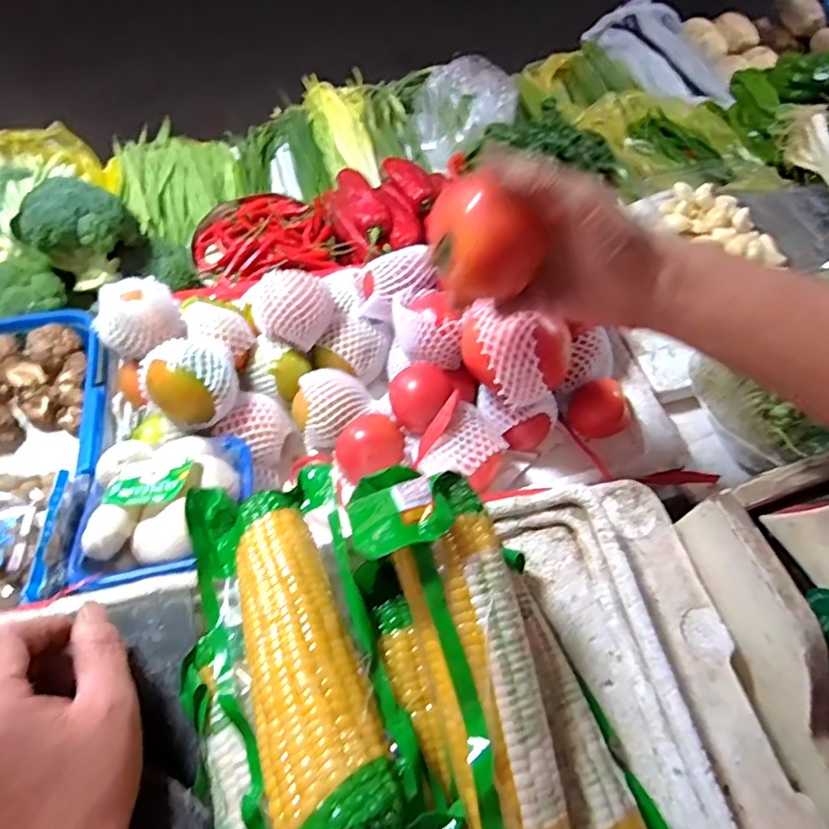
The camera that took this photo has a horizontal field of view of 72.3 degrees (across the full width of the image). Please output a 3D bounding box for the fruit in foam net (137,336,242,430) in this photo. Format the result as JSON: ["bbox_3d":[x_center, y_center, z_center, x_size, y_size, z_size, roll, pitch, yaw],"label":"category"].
[{"bbox_3d":[-0.195,-0.029,0.510,0.078,0.065,0.072,1,62,-3],"label":"fruit in foam net"}]

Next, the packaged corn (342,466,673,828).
[{"bbox_3d":[0.046,0.139,0.283,0.102,0.097,0.256,-26,79,-16],"label":"packaged corn"}]

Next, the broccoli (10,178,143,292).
[{"bbox_3d":[-0.404,-0.220,0.689,0.129,0.094,0.090,-35,70,-19],"label":"broccoli"}]

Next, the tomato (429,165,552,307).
[{"bbox_3d":[0.040,-0.106,0.339,0.057,0.063,0.060,-2,63,-4],"label":"tomato"}]

